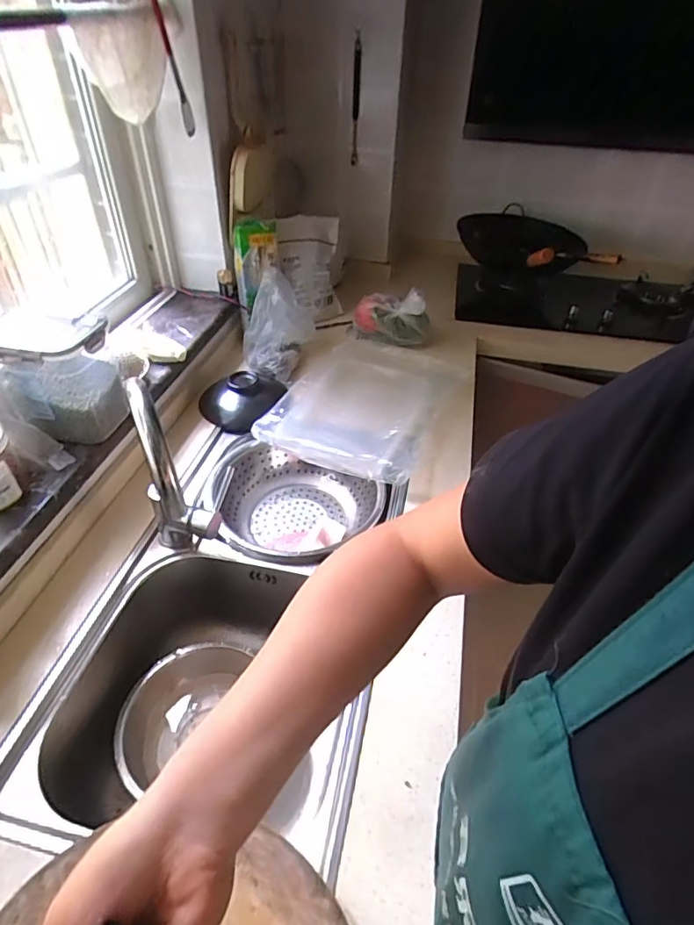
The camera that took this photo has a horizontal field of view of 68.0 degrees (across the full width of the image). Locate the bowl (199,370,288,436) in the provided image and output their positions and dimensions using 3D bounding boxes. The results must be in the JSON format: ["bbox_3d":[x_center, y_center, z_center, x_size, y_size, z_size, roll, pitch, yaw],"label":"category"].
[{"bbox_3d":[-0.219,-0.146,1.095,0.162,0.065,0.181,21,45,20],"label":"bowl"}]

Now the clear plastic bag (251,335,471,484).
[{"bbox_3d":[0.043,-0.138,1.086,0.319,0.044,0.439,18,44,17],"label":"clear plastic bag"}]

